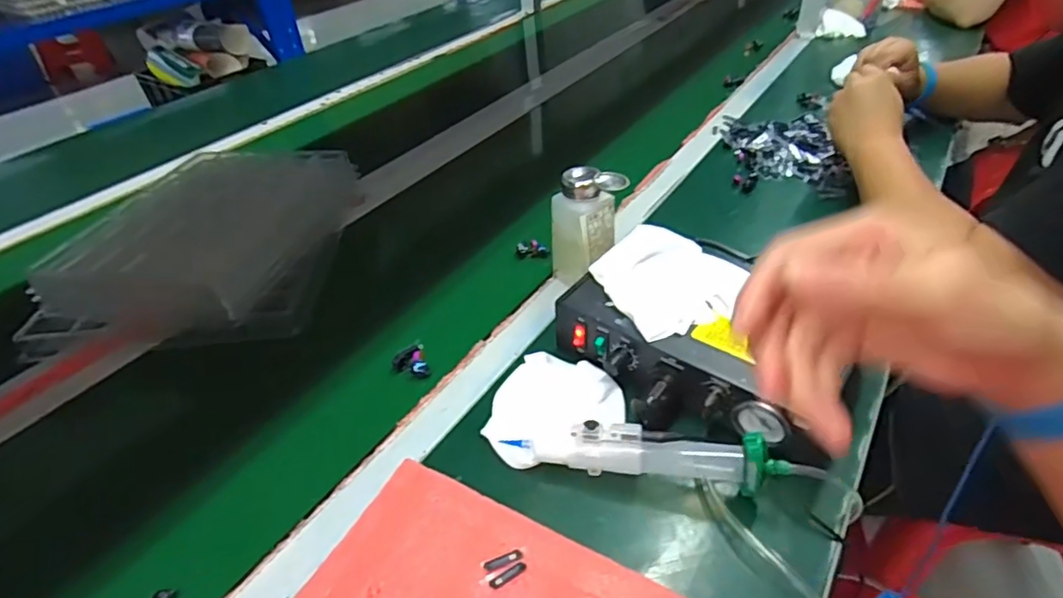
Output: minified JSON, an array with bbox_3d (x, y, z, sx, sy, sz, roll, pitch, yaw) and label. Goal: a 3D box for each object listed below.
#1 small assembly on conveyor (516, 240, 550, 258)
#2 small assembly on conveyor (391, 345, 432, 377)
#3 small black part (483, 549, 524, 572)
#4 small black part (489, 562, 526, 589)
[{"bbox_3d":[0.002,-0.059,0.696,0.039,0.021,0.015,3,36,-9],"label":"small assembly on conveyor"},{"bbox_3d":[-0.117,0.061,0.560,0.032,0.015,0.038,-17,41,-15],"label":"small assembly on conveyor"},{"bbox_3d":[-0.020,0.178,0.398,0.027,0.004,0.009,-17,41,-14],"label":"small black part"},{"bbox_3d":[-0.016,0.186,0.390,0.027,0.004,0.008,-24,43,-22],"label":"small black part"}]

